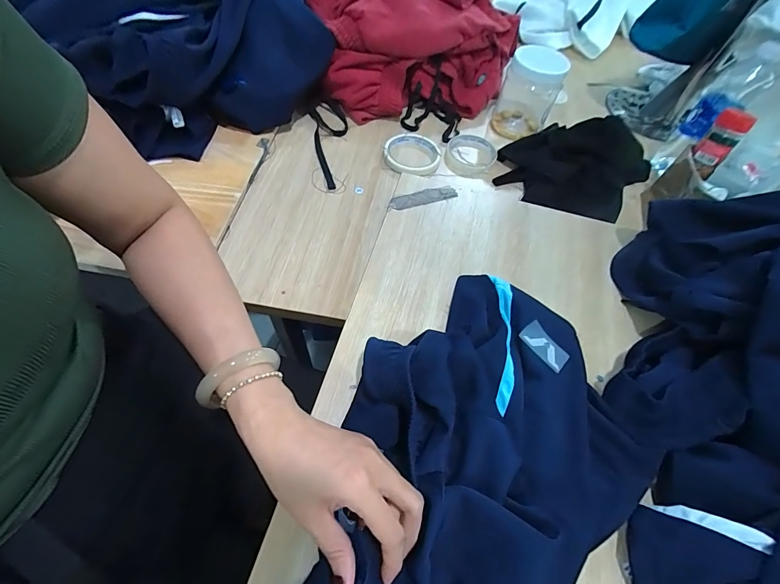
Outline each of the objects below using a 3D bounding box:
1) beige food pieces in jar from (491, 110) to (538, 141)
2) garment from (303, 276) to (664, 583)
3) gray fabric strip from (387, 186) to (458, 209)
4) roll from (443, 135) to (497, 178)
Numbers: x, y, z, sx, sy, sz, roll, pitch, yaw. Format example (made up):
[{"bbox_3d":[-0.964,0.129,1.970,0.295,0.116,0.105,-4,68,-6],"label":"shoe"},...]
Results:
[{"bbox_3d":[0.232,-0.315,0.693,0.080,0.010,0.085,10,56,2],"label":"beige food pieces in jar"},{"bbox_3d":[0.051,0.218,0.261,0.250,0.069,0.567,19,59,8],"label":"garment"},{"bbox_3d":[0.047,-0.133,0.521,0.096,0.005,0.026,-15,62,-14],"label":"gray fabric strip"},{"bbox_3d":[0.138,-0.235,0.638,0.084,0.019,0.093,23,60,8],"label":"roll"}]

